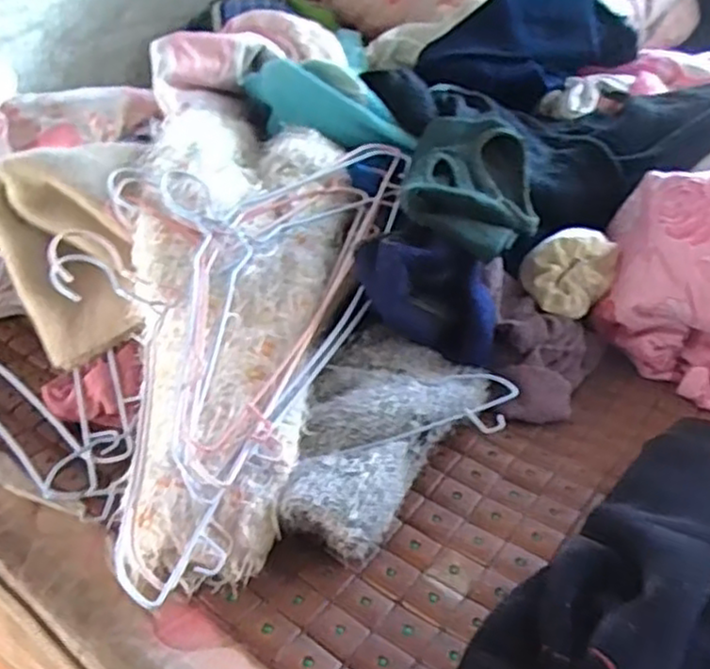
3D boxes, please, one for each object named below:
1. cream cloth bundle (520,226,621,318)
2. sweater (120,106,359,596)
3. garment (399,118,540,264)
[{"bbox_3d":[0.229,-0.073,0.760,0.079,0.065,0.115,21,41,26],"label":"cream cloth bundle"},{"bbox_3d":[-0.104,-0.034,0.640,0.190,0.072,0.503,1,57,1],"label":"sweater"},{"bbox_3d":[0.118,-0.156,0.718,0.126,0.054,0.197,6,36,8],"label":"garment"}]

